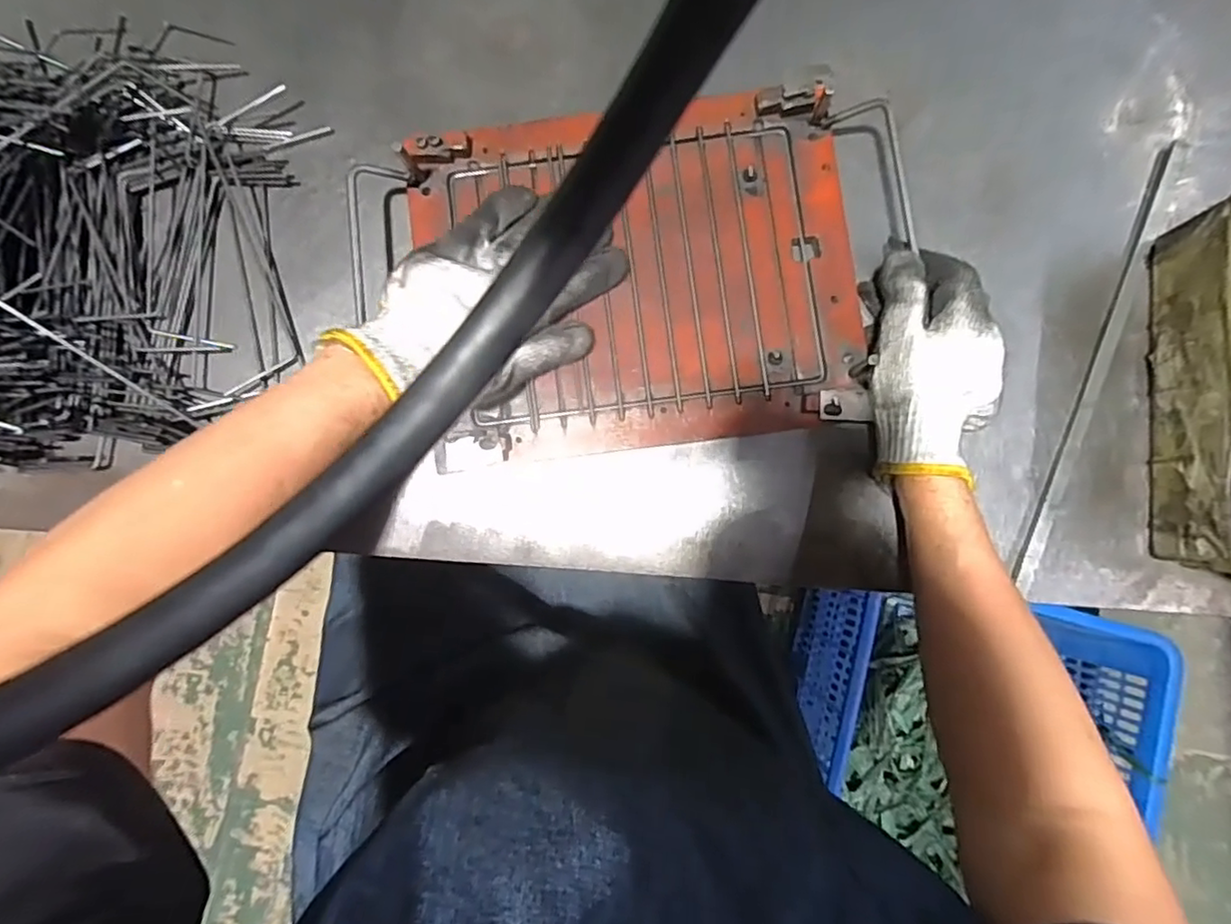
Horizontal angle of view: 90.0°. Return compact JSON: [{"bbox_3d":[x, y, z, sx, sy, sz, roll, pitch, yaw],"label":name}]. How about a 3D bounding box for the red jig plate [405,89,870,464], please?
[{"bbox_3d":[0.015,-0.130,0.426,0.297,0.021,0.232,-5,84,1],"label":"red jig plate"}]

